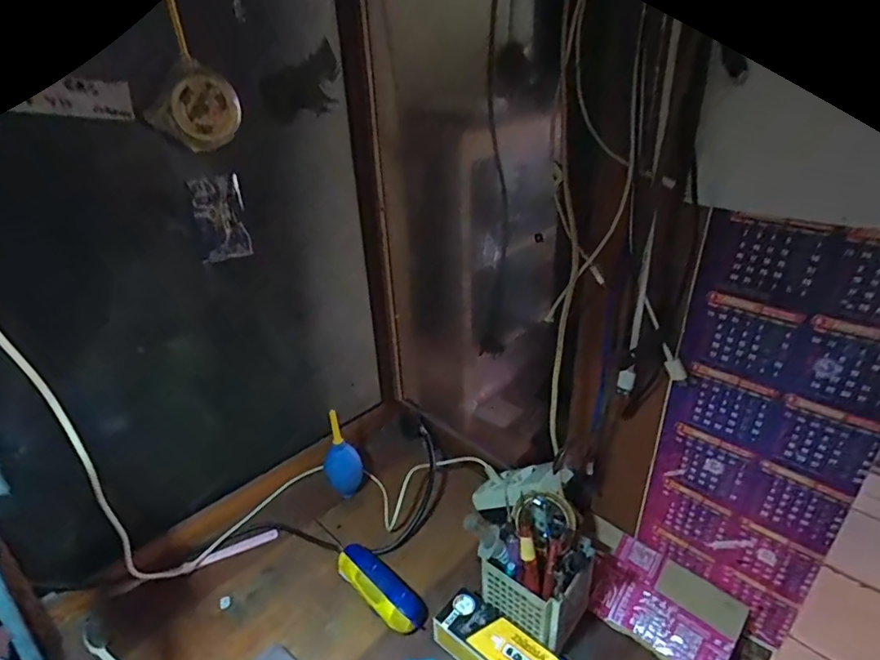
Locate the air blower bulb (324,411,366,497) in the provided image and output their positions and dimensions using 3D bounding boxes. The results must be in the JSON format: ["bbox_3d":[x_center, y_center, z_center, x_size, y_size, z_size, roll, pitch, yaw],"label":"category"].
[{"bbox_3d":[-0.129,0.164,0.664,0.051,0.129,0.044,-9,29,-13],"label":"air blower bulb"}]

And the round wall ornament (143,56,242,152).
[{"bbox_3d":[-0.222,-0.203,0.456,0.075,0.069,0.015,-13,31,-18],"label":"round wall ornament"}]

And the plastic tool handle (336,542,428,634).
[{"bbox_3d":[-0.064,0.279,0.551,0.121,0.037,0.049,24,38,39],"label":"plastic tool handle"}]

